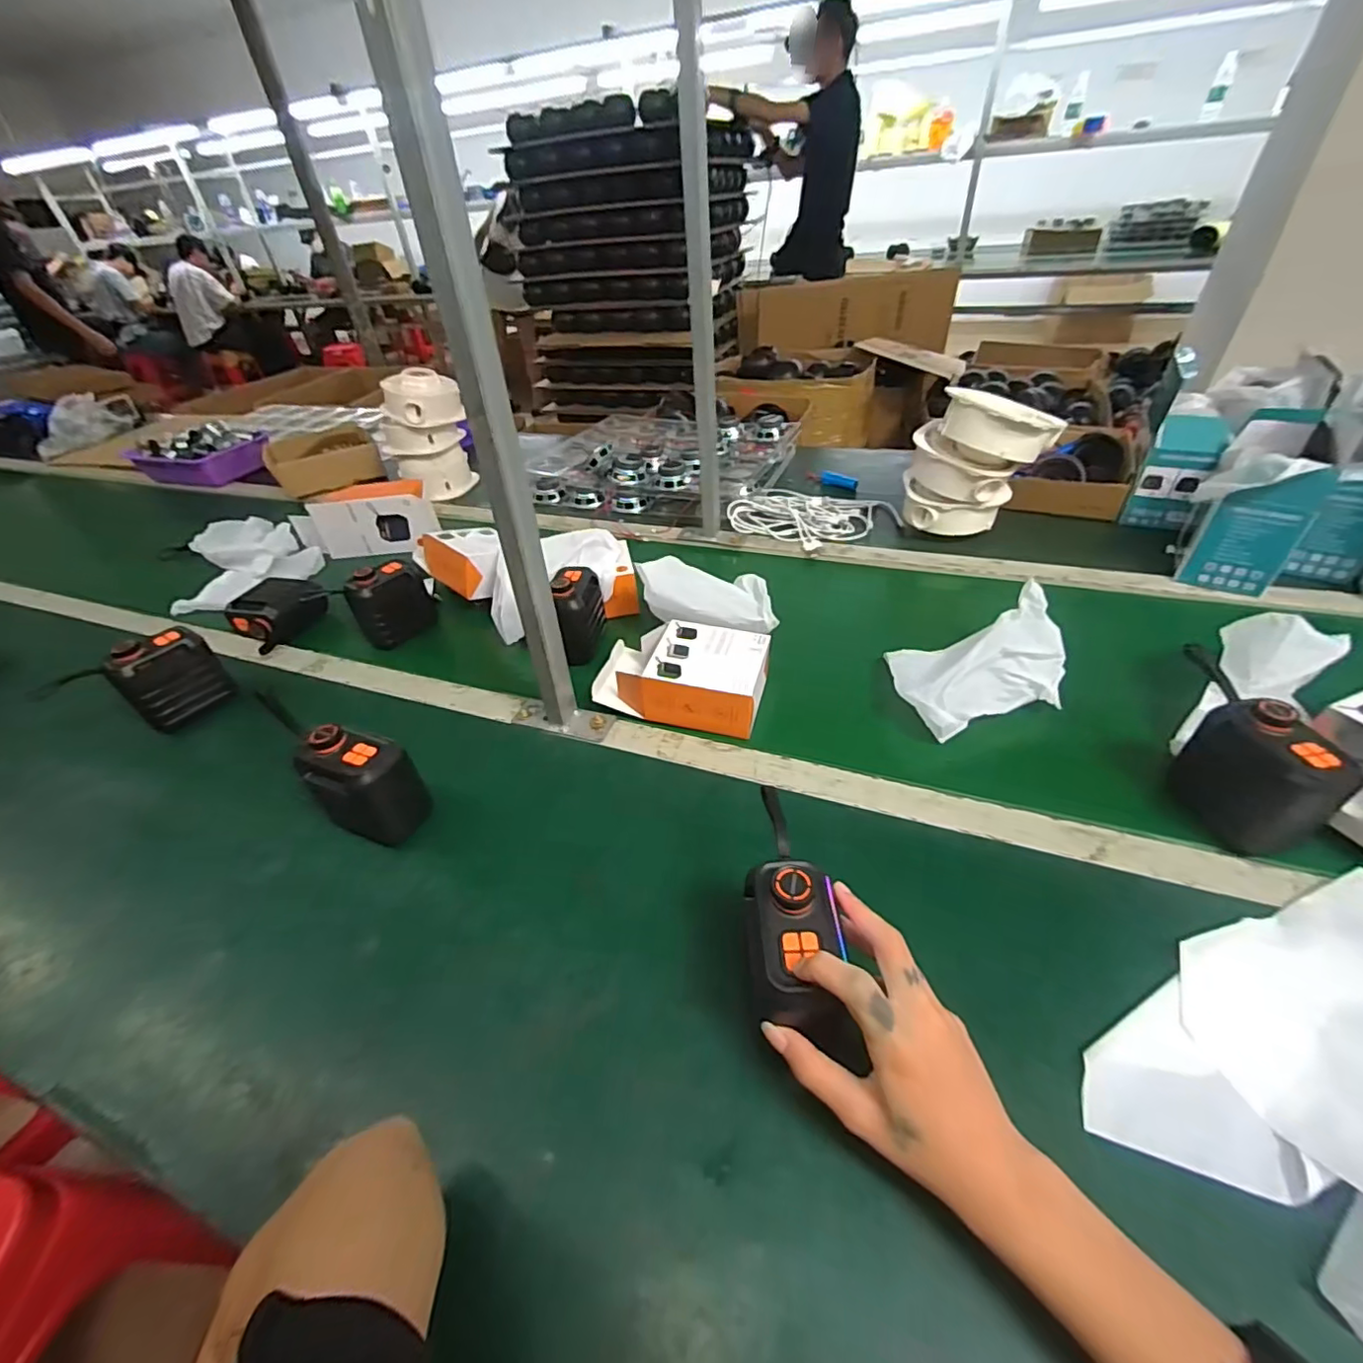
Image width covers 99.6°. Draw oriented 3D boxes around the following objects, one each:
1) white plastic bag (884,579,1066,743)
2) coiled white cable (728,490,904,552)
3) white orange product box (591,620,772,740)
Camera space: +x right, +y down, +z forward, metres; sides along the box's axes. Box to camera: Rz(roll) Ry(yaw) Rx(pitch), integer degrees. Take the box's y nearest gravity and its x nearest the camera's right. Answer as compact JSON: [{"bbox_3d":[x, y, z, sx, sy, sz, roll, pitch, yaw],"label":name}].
[{"bbox_3d":[0.293,-0.023,0.576,0.165,0.077,0.120,-13,40,-9],"label":"white plastic bag"},{"bbox_3d":[0.206,-0.267,0.914,0.229,0.024,0.181,19,45,27],"label":"coiled white cable"},{"bbox_3d":[0.000,-0.008,0.607,0.178,0.062,0.094,8,41,15],"label":"white orange product box"}]

